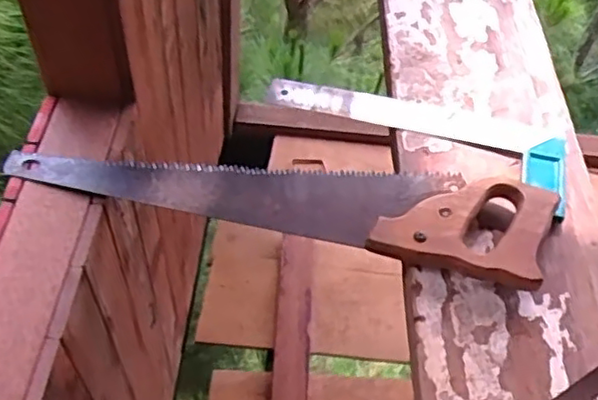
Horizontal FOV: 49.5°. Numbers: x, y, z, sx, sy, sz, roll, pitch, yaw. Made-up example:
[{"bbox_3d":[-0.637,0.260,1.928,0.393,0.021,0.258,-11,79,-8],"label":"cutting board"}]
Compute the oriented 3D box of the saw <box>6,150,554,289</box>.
[{"bbox_3d":[-0.025,-0.013,0.582,0.474,0.032,0.101,11,53,5],"label":"saw"}]

